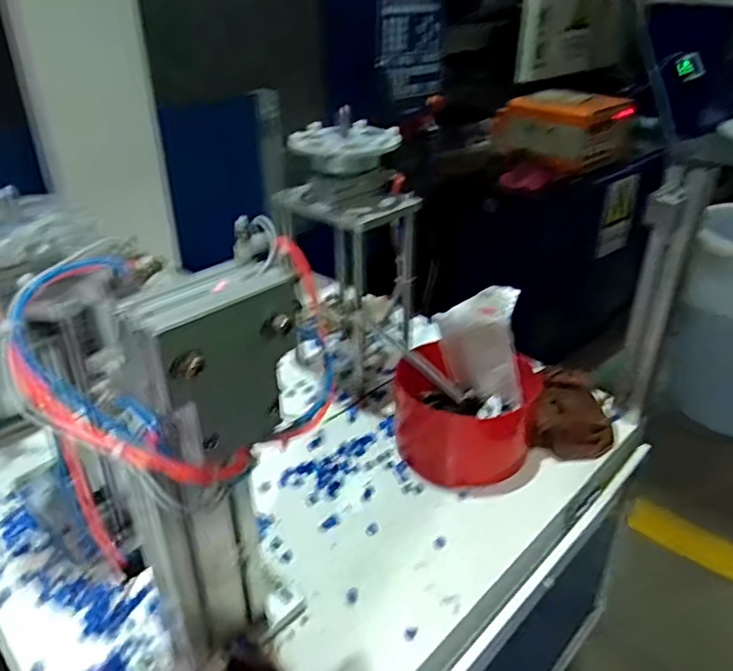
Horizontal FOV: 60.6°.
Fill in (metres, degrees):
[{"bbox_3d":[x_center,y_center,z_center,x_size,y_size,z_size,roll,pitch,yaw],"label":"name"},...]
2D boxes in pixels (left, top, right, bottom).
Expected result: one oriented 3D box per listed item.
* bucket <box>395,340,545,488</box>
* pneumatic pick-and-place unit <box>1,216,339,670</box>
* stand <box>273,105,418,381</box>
[{"bbox_3d":[0.122,0.102,0.803,0.168,0.105,0.168,0,31,0],"label":"bucket"},{"bbox_3d":[-0.125,0.121,0.467,0.136,0.384,0.146,24,38,34],"label":"pneumatic pick-and-place unit"},{"bbox_3d":[-0.020,-0.110,0.901,0.158,0.360,0.148,-14,33,-24],"label":"stand"}]

